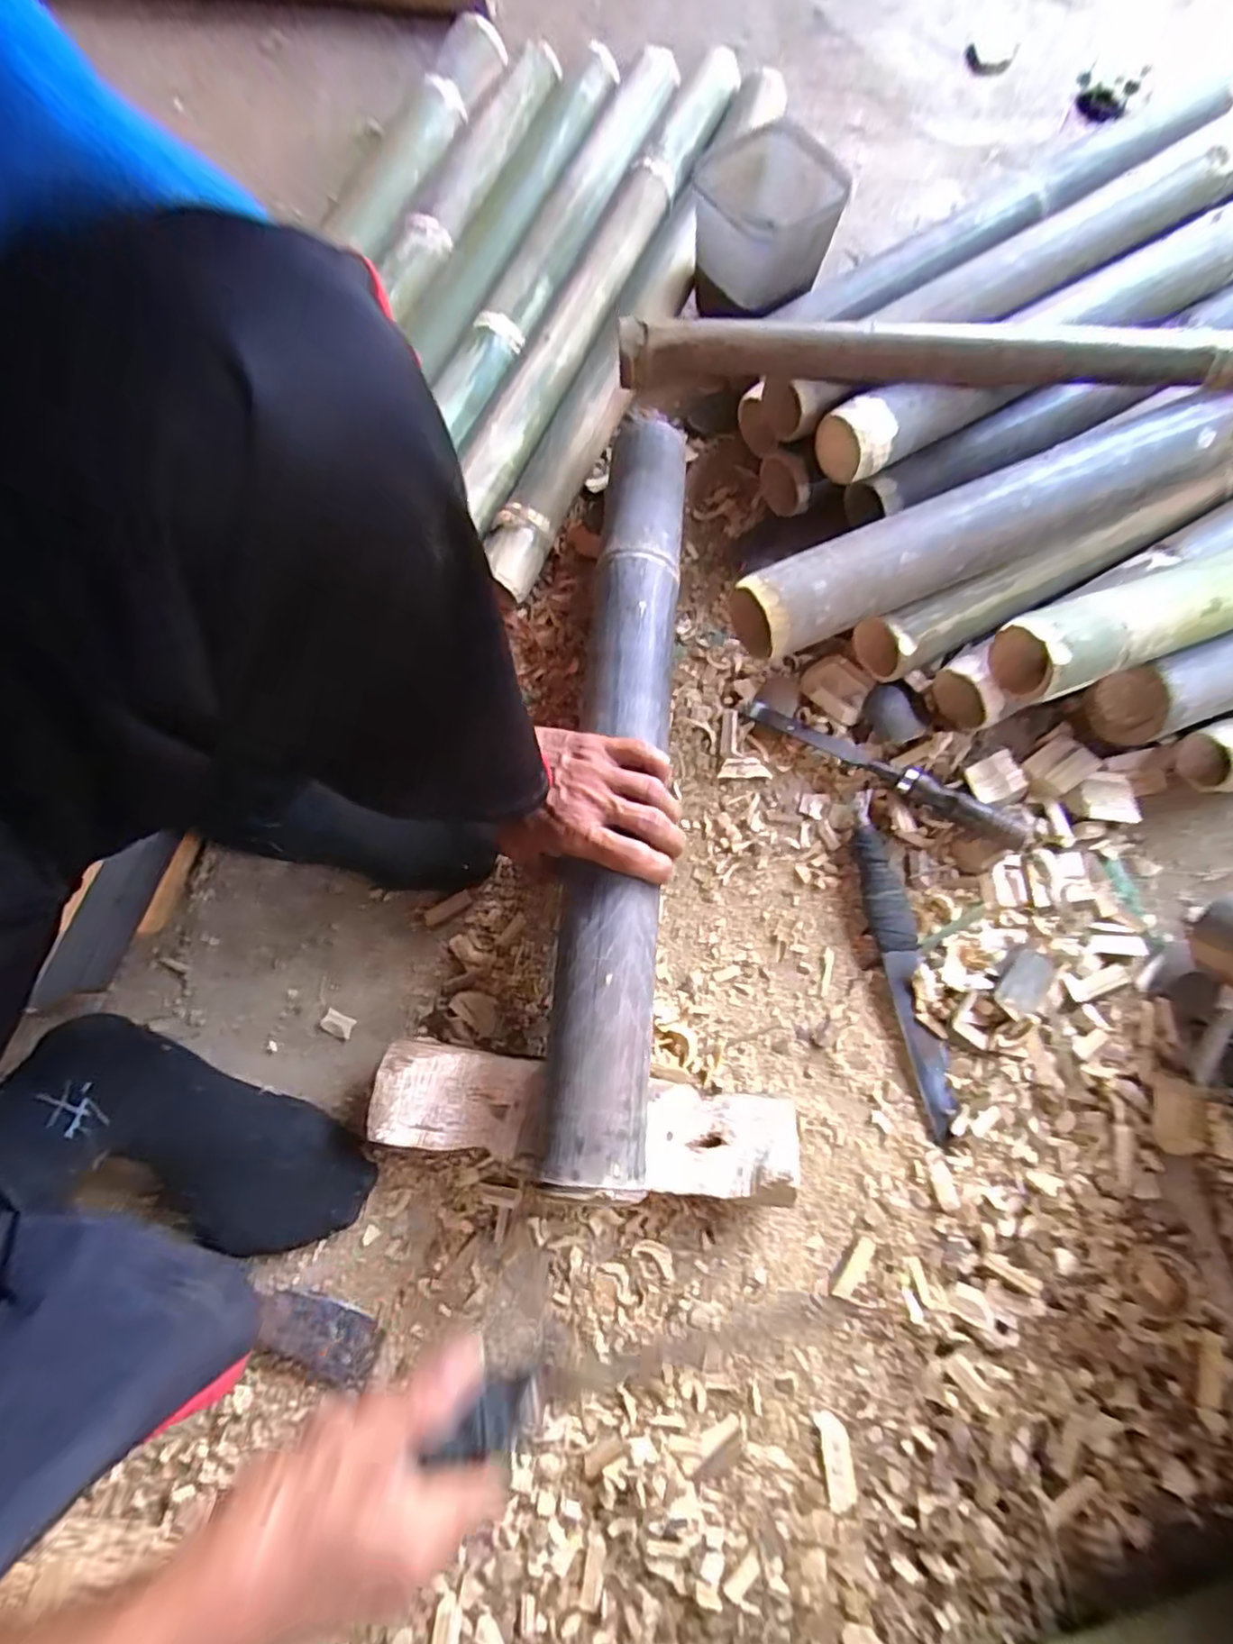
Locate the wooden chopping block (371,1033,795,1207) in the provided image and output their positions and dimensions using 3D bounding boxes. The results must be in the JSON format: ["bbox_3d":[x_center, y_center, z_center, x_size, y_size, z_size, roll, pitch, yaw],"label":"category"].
[{"bbox_3d":[-0.024,0.221,0.485,0.299,0.056,0.073,9,75,3],"label":"wooden chopping block"}]

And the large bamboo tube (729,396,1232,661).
[{"bbox_3d":[0.303,-0.244,0.520,0.449,0.052,0.070,-24,76,-6],"label":"large bamboo tube"}]

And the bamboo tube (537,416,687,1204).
[{"bbox_3d":[0.004,-0.042,0.512,0.070,0.083,0.599,5,71,2],"label":"bamboo tube"}]

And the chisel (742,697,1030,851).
[{"bbox_3d":[0.225,-0.045,0.555,0.248,0.022,0.023,28,77,8],"label":"chisel"}]

